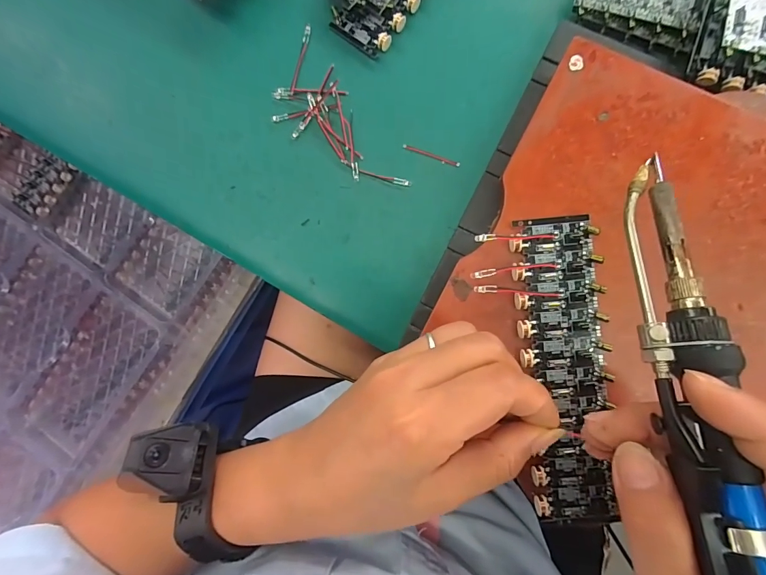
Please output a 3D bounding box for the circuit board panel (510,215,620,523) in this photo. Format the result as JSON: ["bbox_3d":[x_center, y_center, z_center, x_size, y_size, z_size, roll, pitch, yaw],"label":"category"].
[{"bbox_3d":[0.098,0.043,0.208,0.044,0.005,0.161,-4,88,3],"label":"circuit board panel"}]

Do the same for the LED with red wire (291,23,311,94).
[{"bbox_3d":[-0.057,-0.159,0.266,0.005,0.006,0.048,13,84,5],"label":"LED with red wire"}]

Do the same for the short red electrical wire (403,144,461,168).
[{"bbox_3d":[0.032,-0.089,0.257,0.040,0.004,0.004,22,85,5],"label":"short red electrical wire"}]

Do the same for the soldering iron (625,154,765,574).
[{"bbox_3d":[0.114,0.041,0.140,0.029,0.018,0.188,-3,74,3],"label":"soldering iron"}]

